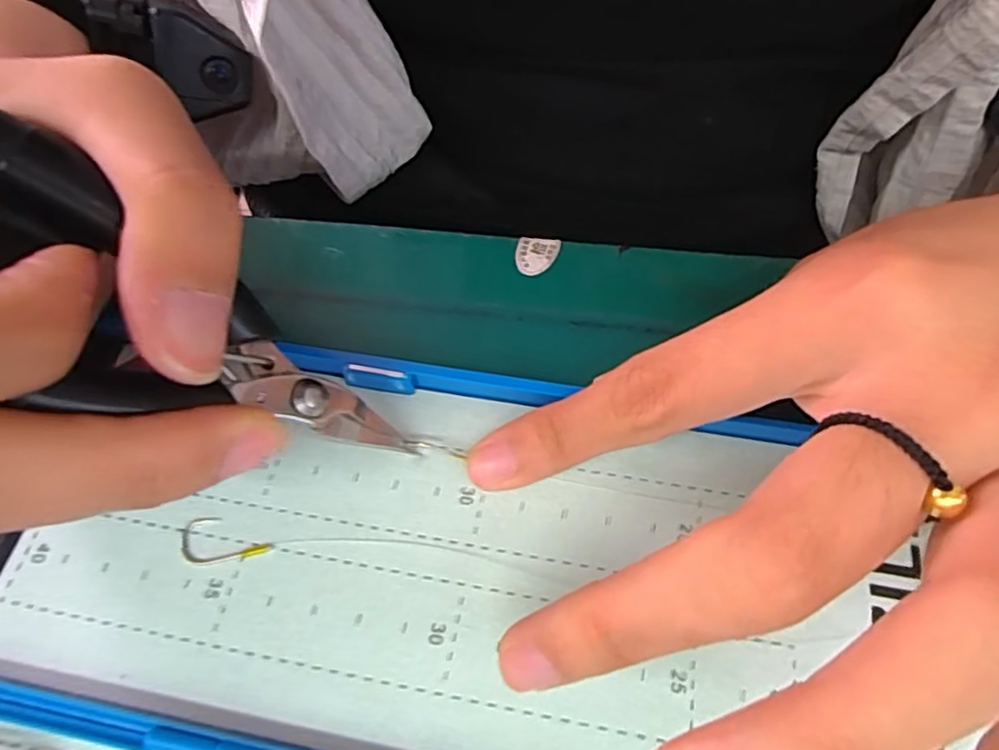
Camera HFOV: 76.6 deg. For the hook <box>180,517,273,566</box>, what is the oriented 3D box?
[{"bbox_3d":[-0.062,0.037,0.143,0.020,0.004,0.010,-7,63,-2],"label":"hook"}]

